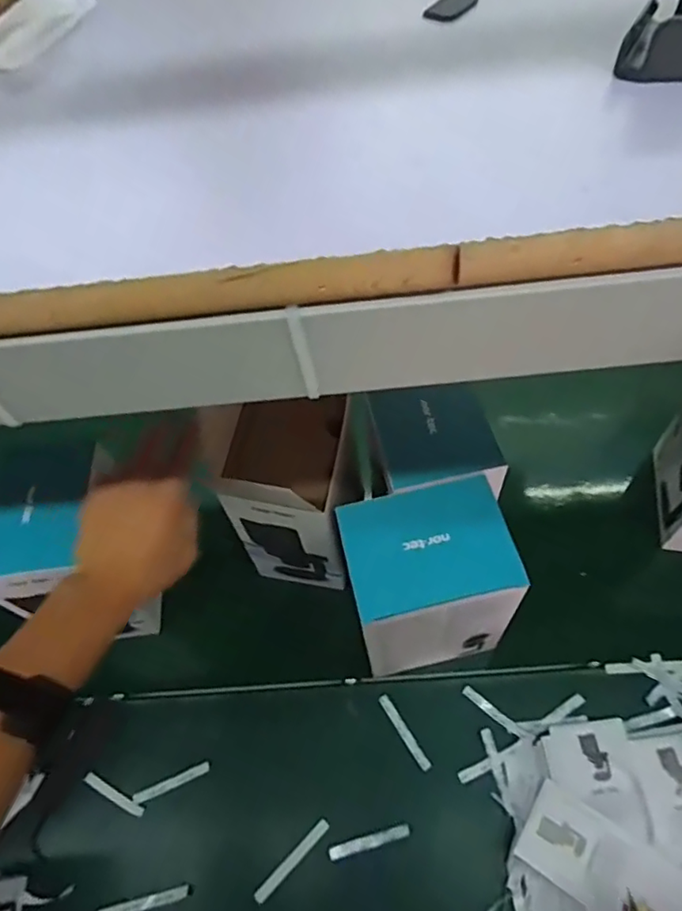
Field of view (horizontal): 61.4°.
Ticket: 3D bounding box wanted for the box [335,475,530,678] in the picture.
[{"bbox_3d":[0.085,0.142,0.609,0.155,0.226,0.128,-12,58,-8],"label":"box"}]

